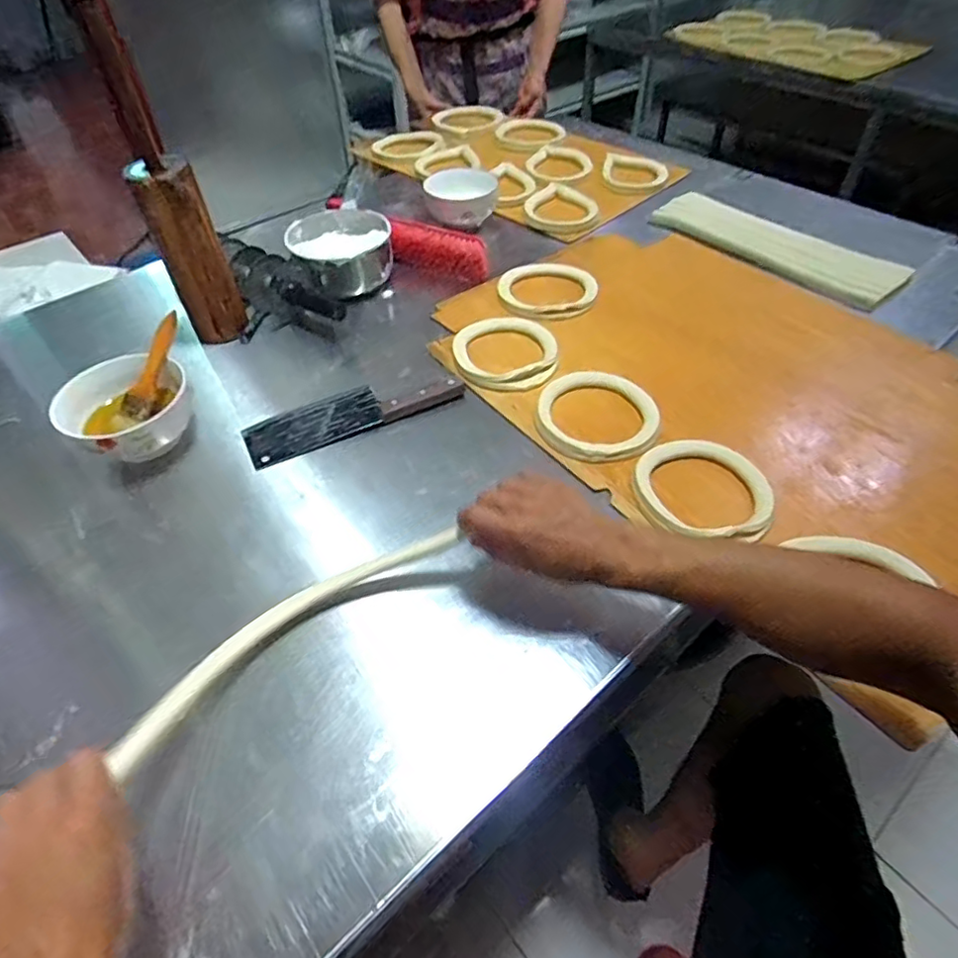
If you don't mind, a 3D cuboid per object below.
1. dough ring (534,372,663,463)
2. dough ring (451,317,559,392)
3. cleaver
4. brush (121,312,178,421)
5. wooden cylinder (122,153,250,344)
[{"bbox_3d":[0.144,-0.076,0.742,0.157,0.032,0.130,34,58,29],"label":"dough ring"},{"bbox_3d":[0.037,-0.175,0.833,0.145,0.025,0.118,9,61,5],"label":"dough ring"},{"bbox_3d":[-0.163,-0.090,0.776,0.276,0.023,0.081,-20,50,-14],"label":"cleaver"},{"bbox_3d":[-0.404,-0.140,0.742,0.035,0.020,0.136,14,82,15],"label":"brush"},{"bbox_3d":[-0.392,-0.303,0.823,0.084,0.245,0.067,-21,50,-15],"label":"wooden cylinder"}]

